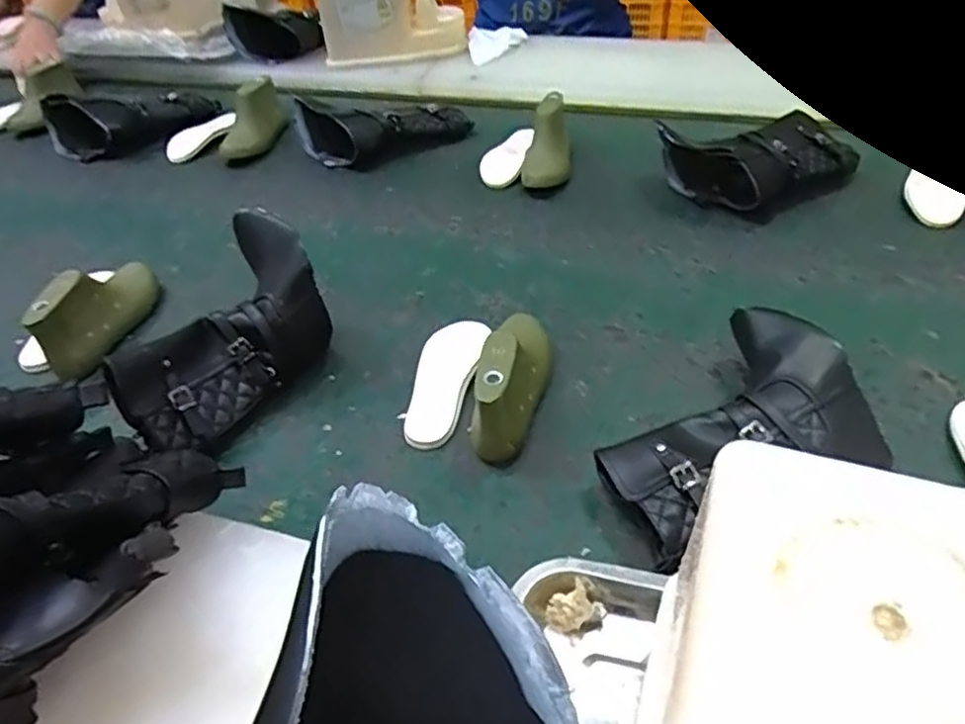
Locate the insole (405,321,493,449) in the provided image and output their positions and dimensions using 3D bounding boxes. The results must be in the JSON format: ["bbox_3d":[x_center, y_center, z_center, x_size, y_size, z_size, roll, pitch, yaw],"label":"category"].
[{"bbox_3d":[-0.037,0.016,0.661,0.058,0.014,0.167,6,45,14],"label":"insole"}]

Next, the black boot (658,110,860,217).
[{"bbox_3d":[0.361,-0.277,0.886,0.221,0.078,0.158,-26,47,-18],"label":"black boot"}]

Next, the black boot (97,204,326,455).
[{"bbox_3d":[-0.229,-0.016,0.622,0.101,0.140,0.217,10,46,17],"label":"black boot"}]

